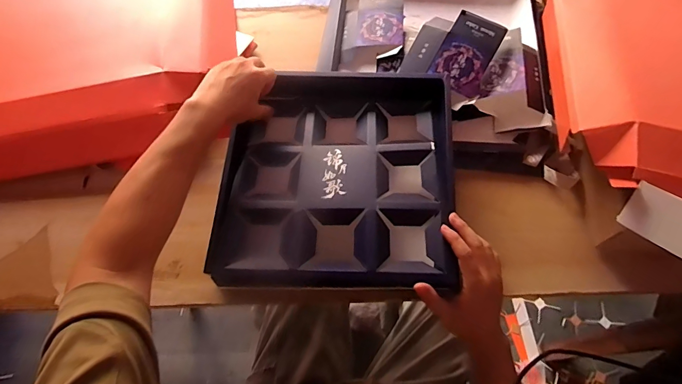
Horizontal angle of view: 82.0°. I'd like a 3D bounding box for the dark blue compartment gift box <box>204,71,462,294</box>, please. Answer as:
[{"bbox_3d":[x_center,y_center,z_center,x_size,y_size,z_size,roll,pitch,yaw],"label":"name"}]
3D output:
[{"bbox_3d":[-0.005,-0.025,0.581,0.323,0.052,0.339,3,65,4],"label":"dark blue compartment gift box"}]

